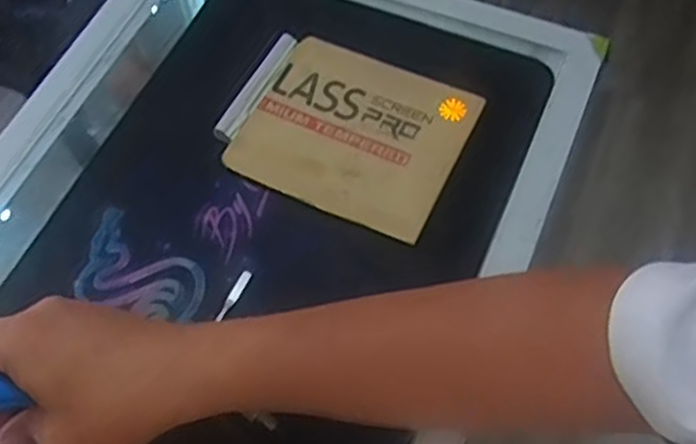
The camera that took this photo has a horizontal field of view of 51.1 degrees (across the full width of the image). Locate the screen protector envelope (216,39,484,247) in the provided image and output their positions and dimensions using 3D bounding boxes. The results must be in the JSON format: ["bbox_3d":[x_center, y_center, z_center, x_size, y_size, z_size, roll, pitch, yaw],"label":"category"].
[{"bbox_3d":[0.007,-0.071,0.557,0.156,0.007,0.142,23,62,13],"label":"screen protector envelope"}]

